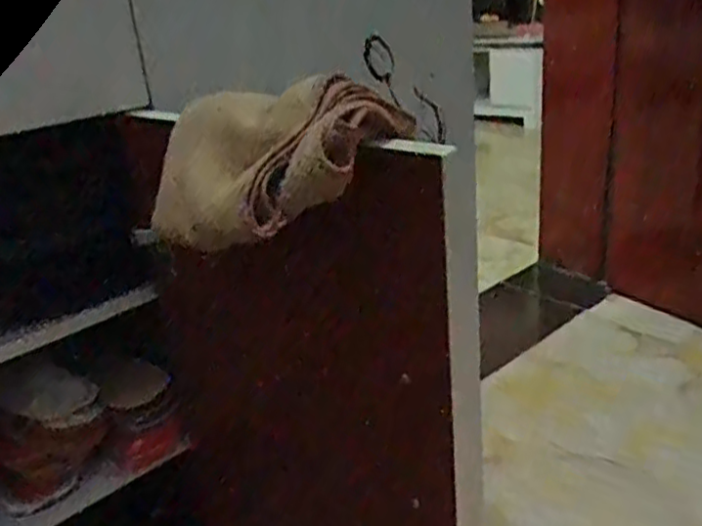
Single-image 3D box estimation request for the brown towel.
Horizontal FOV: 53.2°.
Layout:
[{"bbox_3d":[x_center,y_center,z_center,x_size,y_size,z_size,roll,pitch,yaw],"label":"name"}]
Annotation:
[{"bbox_3d":[-0.041,-0.058,0.399,0.116,0.075,0.155,-23,29,-34],"label":"brown towel"}]

